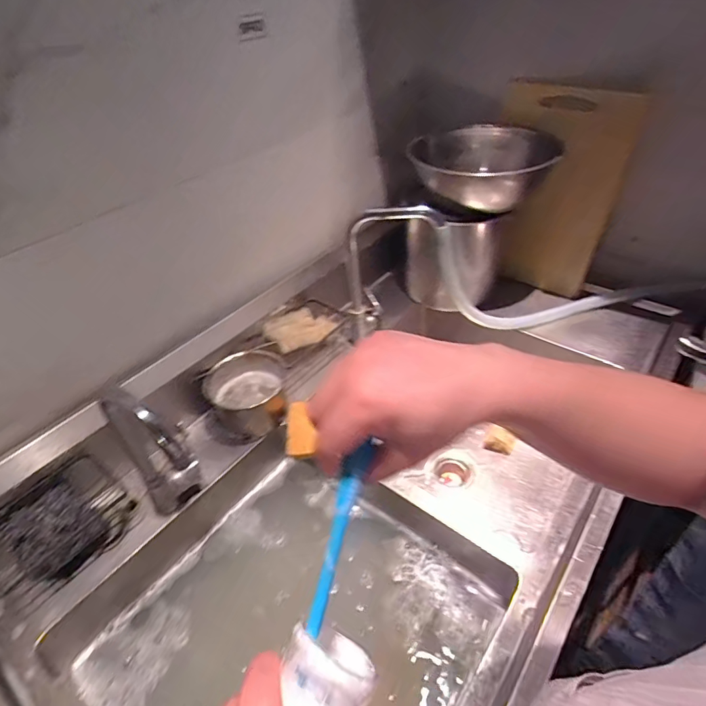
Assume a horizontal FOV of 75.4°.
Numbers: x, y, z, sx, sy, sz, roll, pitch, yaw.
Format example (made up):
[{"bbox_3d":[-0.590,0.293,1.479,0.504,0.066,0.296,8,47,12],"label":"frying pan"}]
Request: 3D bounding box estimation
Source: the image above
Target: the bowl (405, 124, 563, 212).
[{"bbox_3d":[0.292,-0.416,1.044,0.329,0.114,0.316,9,43,16],"label":"bowl"}]

